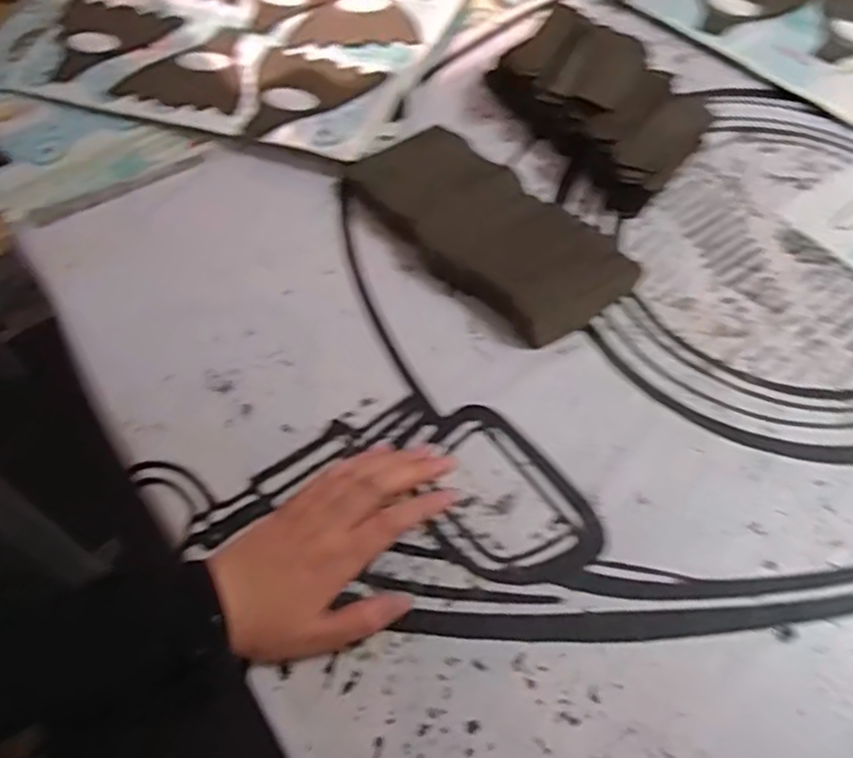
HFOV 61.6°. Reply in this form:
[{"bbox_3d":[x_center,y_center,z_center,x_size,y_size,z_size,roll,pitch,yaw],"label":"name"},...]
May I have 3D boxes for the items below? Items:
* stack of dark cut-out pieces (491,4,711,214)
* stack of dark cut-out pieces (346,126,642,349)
[{"bbox_3d":[0.151,-0.244,0.628,0.117,0.051,0.205,-33,63,-17],"label":"stack of dark cut-out pieces"},{"bbox_3d":[0.042,-0.125,0.570,0.106,0.030,0.238,-38,65,-20],"label":"stack of dark cut-out pieces"}]

